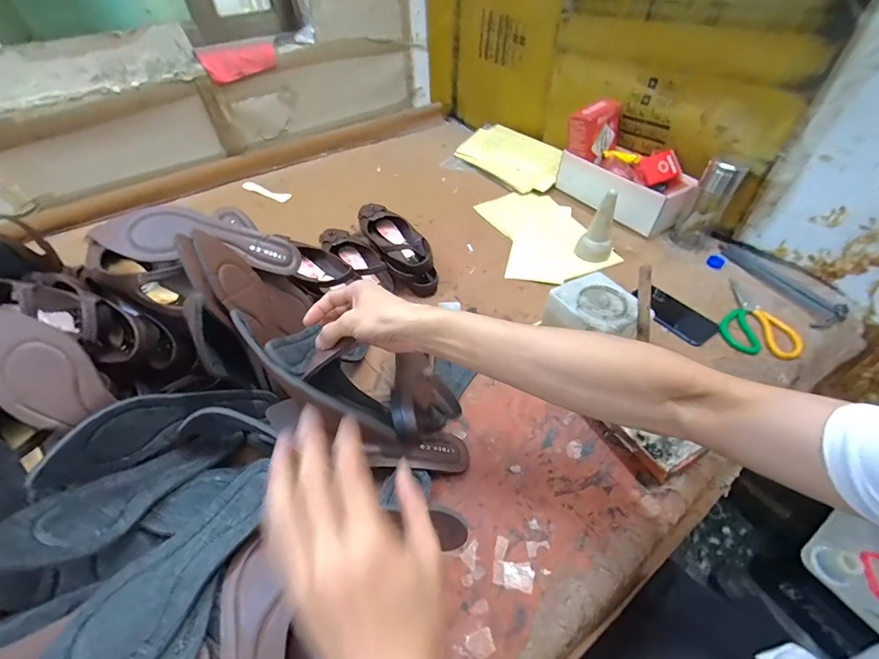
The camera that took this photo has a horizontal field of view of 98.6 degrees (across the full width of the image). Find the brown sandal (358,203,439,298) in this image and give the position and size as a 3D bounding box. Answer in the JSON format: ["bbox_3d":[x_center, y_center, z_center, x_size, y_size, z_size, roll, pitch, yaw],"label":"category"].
[{"bbox_3d":[-0.089,-0.167,0.771,0.092,0.080,0.241,-21,50,-16],"label":"brown sandal"}]

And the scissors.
[{"bbox_3d":[0.555,-0.016,0.656,0.109,0.011,0.183,24,51,21],"label":"scissors"}]

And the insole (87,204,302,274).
[{"bbox_3d":[-0.321,-0.121,0.512,0.244,0.048,0.060,8,44,-16],"label":"insole"}]

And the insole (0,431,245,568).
[{"bbox_3d":[-0.333,0.169,0.412,0.073,0.038,0.237,14,15,17],"label":"insole"}]

